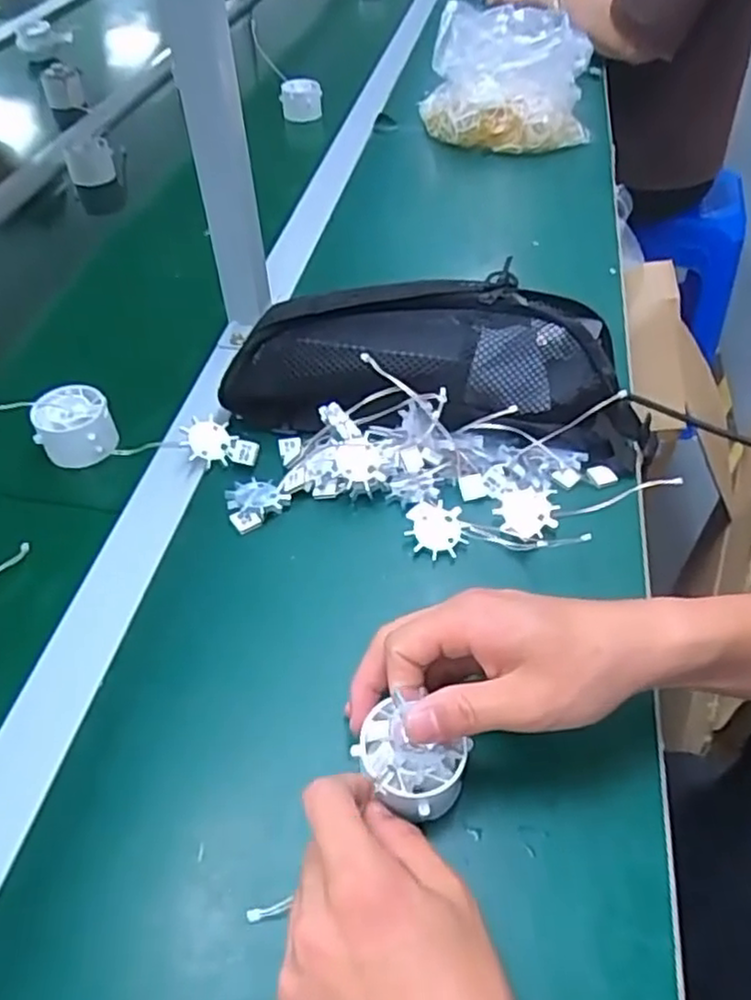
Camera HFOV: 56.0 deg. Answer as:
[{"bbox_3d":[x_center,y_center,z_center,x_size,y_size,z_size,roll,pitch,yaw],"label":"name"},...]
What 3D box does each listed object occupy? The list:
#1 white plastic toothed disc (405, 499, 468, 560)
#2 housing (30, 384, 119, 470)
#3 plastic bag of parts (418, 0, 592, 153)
[{"bbox_3d":[0.038,0.017,0.453,0.034,0.009,0.040,-4,48,-4],"label":"white plastic toothed disc"},{"bbox_3d":[-0.215,-0.055,0.504,0.050,0.035,0.045,-18,50,-16],"label":"housing"},{"bbox_3d":[0.157,-0.506,0.843,0.176,0.122,0.135,-10,49,-9],"label":"plastic bag of parts"}]

